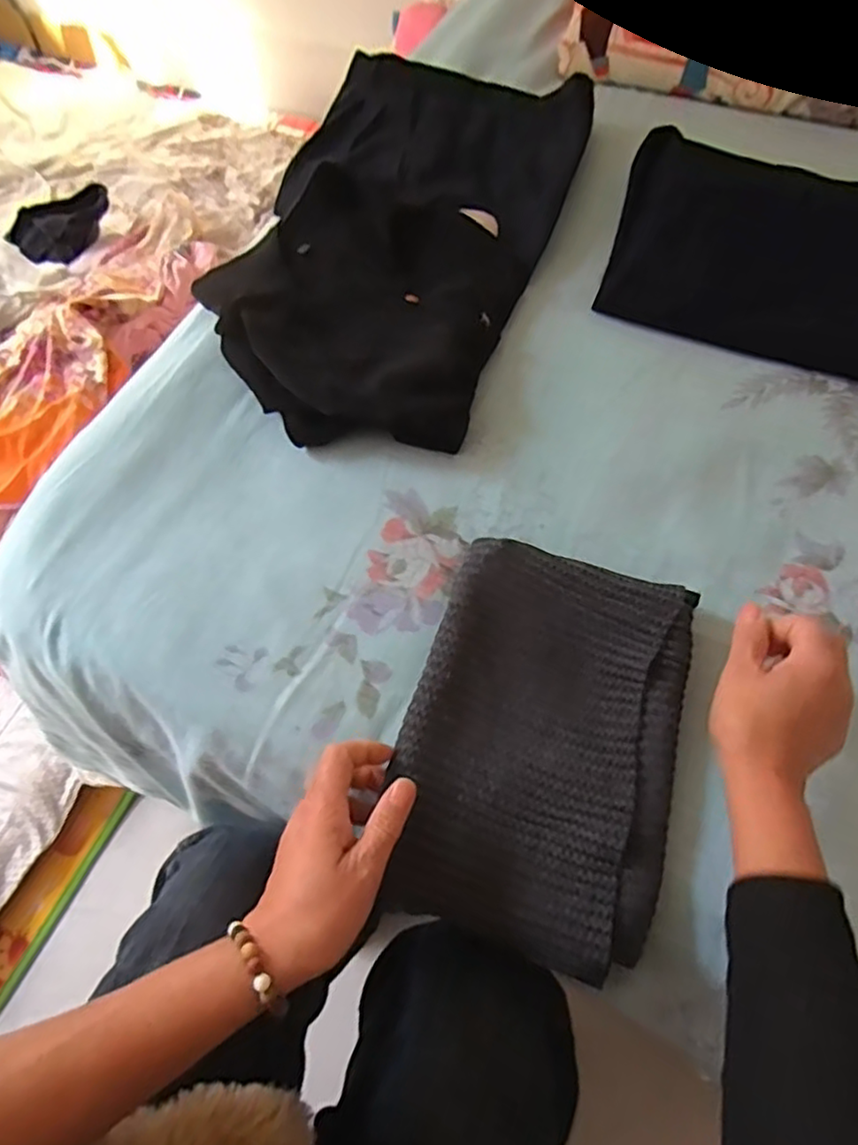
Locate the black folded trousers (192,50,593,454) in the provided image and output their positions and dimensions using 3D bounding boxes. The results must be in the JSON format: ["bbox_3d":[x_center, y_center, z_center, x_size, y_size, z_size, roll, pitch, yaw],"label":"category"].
[{"bbox_3d":[-0.035,-0.362,0.676,0.303,0.046,0.536,18,64,12],"label":"black folded trousers"}]

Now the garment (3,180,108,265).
[{"bbox_3d":[-0.731,-0.690,1.282,0.105,0.083,0.212,20,65,13],"label":"garment"}]

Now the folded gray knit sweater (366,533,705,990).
[{"bbox_3d":[0.079,0.110,0.446,0.179,0.033,0.261,15,65,9],"label":"folded gray knit sweater"}]

